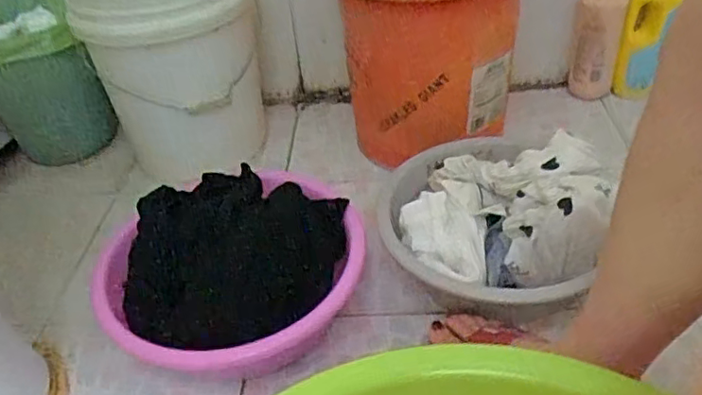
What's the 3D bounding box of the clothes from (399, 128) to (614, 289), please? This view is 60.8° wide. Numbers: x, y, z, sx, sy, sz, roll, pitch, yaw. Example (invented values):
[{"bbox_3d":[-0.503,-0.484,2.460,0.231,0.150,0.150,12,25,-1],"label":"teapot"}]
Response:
[{"bbox_3d":[0.187,0.012,0.766,0.238,0.136,0.215,0,39,8],"label":"clothes"}]

